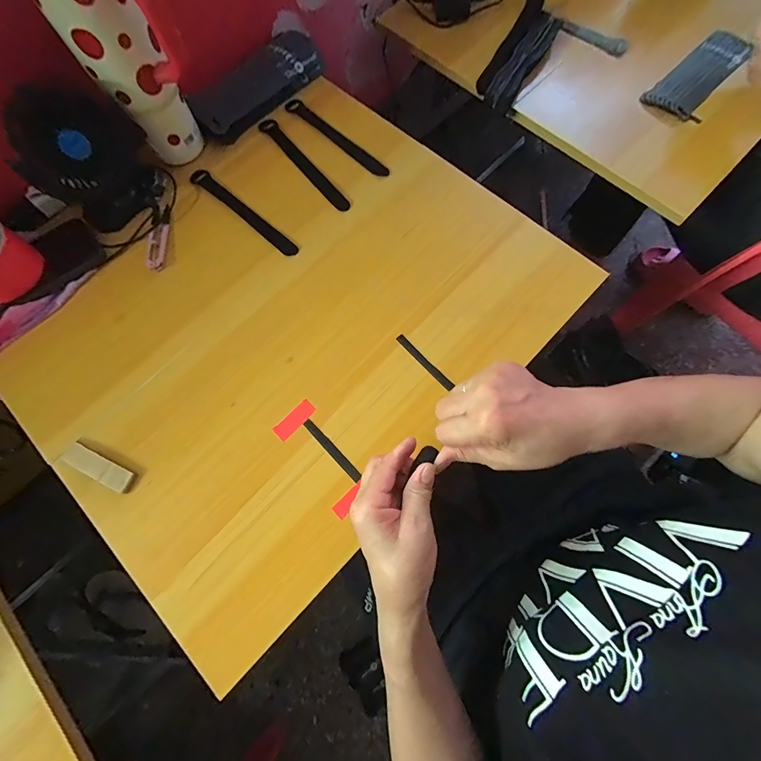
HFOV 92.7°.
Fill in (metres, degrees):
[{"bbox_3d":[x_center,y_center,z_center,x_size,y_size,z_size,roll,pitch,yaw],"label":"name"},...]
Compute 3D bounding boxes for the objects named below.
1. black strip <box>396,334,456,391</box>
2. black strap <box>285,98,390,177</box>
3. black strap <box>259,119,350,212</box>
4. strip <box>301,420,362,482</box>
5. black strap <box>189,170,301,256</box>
[{"bbox_3d":[0.049,-0.021,0.404,0.010,0.006,0.083,-41,77,-9],"label":"black strip"},{"bbox_3d":[-0.062,-0.339,0.497,0.199,0.004,0.024,43,80,12],"label":"black strap"},{"bbox_3d":[-0.104,-0.294,0.490,0.022,0.004,0.188,-37,76,-8],"label":"black strap"},{"bbox_3d":[-0.051,0.073,0.385,0.010,0.005,0.082,-43,77,-10],"label":"strip"},{"bbox_3d":[-0.180,-0.220,0.472,0.194,0.005,0.023,41,75,13],"label":"black strap"}]

